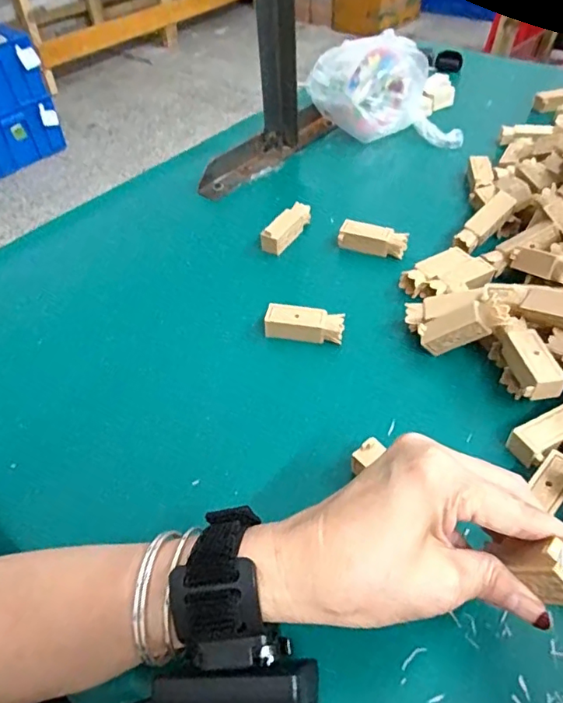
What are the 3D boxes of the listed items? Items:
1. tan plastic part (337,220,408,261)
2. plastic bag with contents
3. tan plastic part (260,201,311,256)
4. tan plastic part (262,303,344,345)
[{"bbox_3d":[0.085,-0.104,0.484,0.062,0.024,0.017,14,49,16],"label":"tan plastic part"},{"bbox_3d":[0.116,-0.313,0.619,0.135,0.092,0.167,-19,49,-13],"label":"plastic bag with contents"},{"bbox_3d":[0.006,-0.120,0.503,0.019,0.023,0.063,25,54,25],"label":"tan plastic part"},{"bbox_3d":[0.018,-0.021,0.410,0.060,0.018,0.020,6,48,9],"label":"tan plastic part"}]

